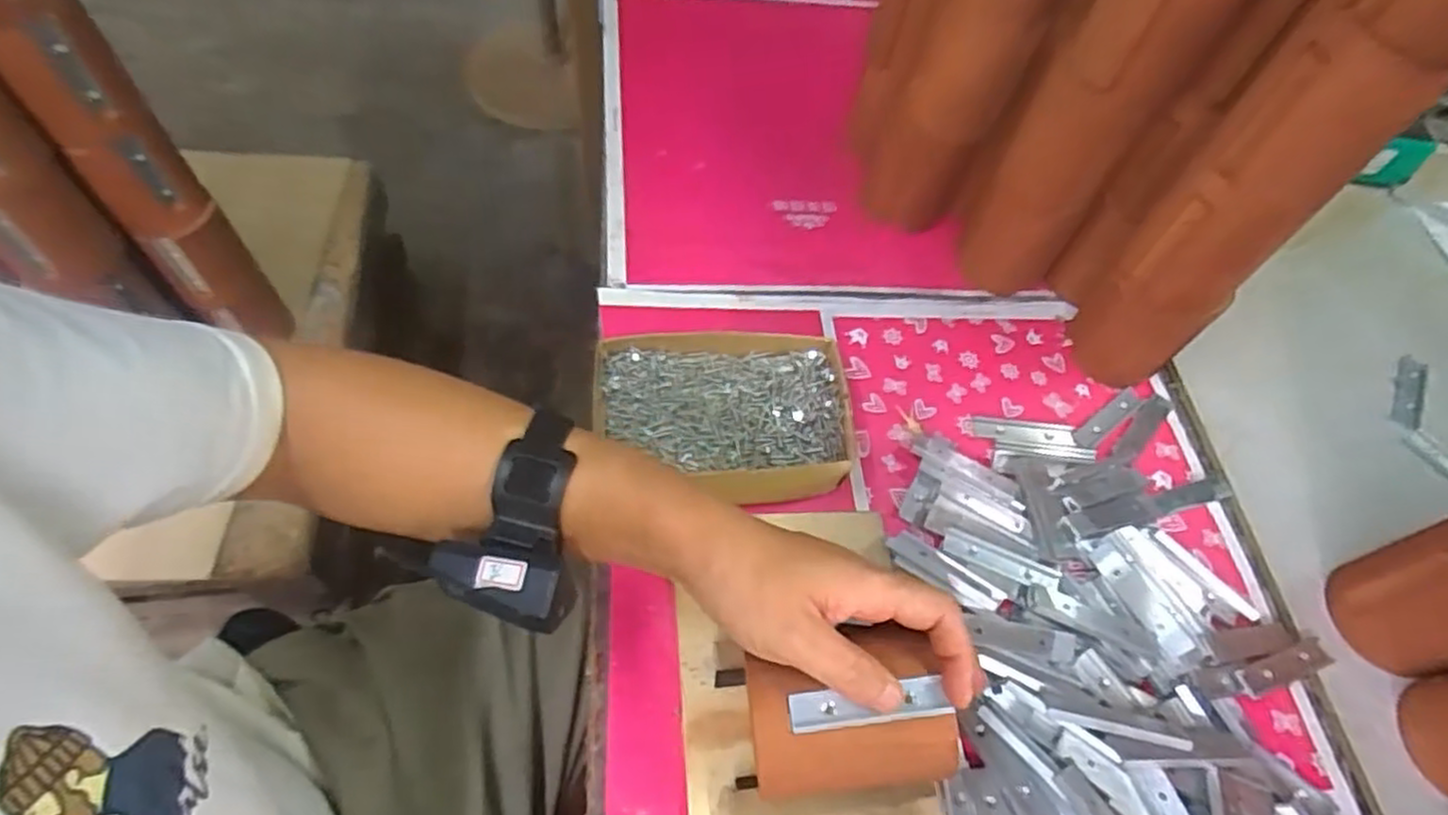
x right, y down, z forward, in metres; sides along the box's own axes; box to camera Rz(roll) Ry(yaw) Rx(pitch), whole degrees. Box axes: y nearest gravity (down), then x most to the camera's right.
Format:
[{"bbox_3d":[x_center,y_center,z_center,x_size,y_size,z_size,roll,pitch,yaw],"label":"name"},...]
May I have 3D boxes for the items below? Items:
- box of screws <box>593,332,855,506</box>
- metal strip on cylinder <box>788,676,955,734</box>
[{"bbox_3d":[-0.001,0.010,0.524,0.172,0.057,0.122,2,58,-5],"label":"box of screws"},{"bbox_3d":[0.070,0.147,0.366,0.076,0.007,0.018,-7,59,-1],"label":"metal strip on cylinder"}]

